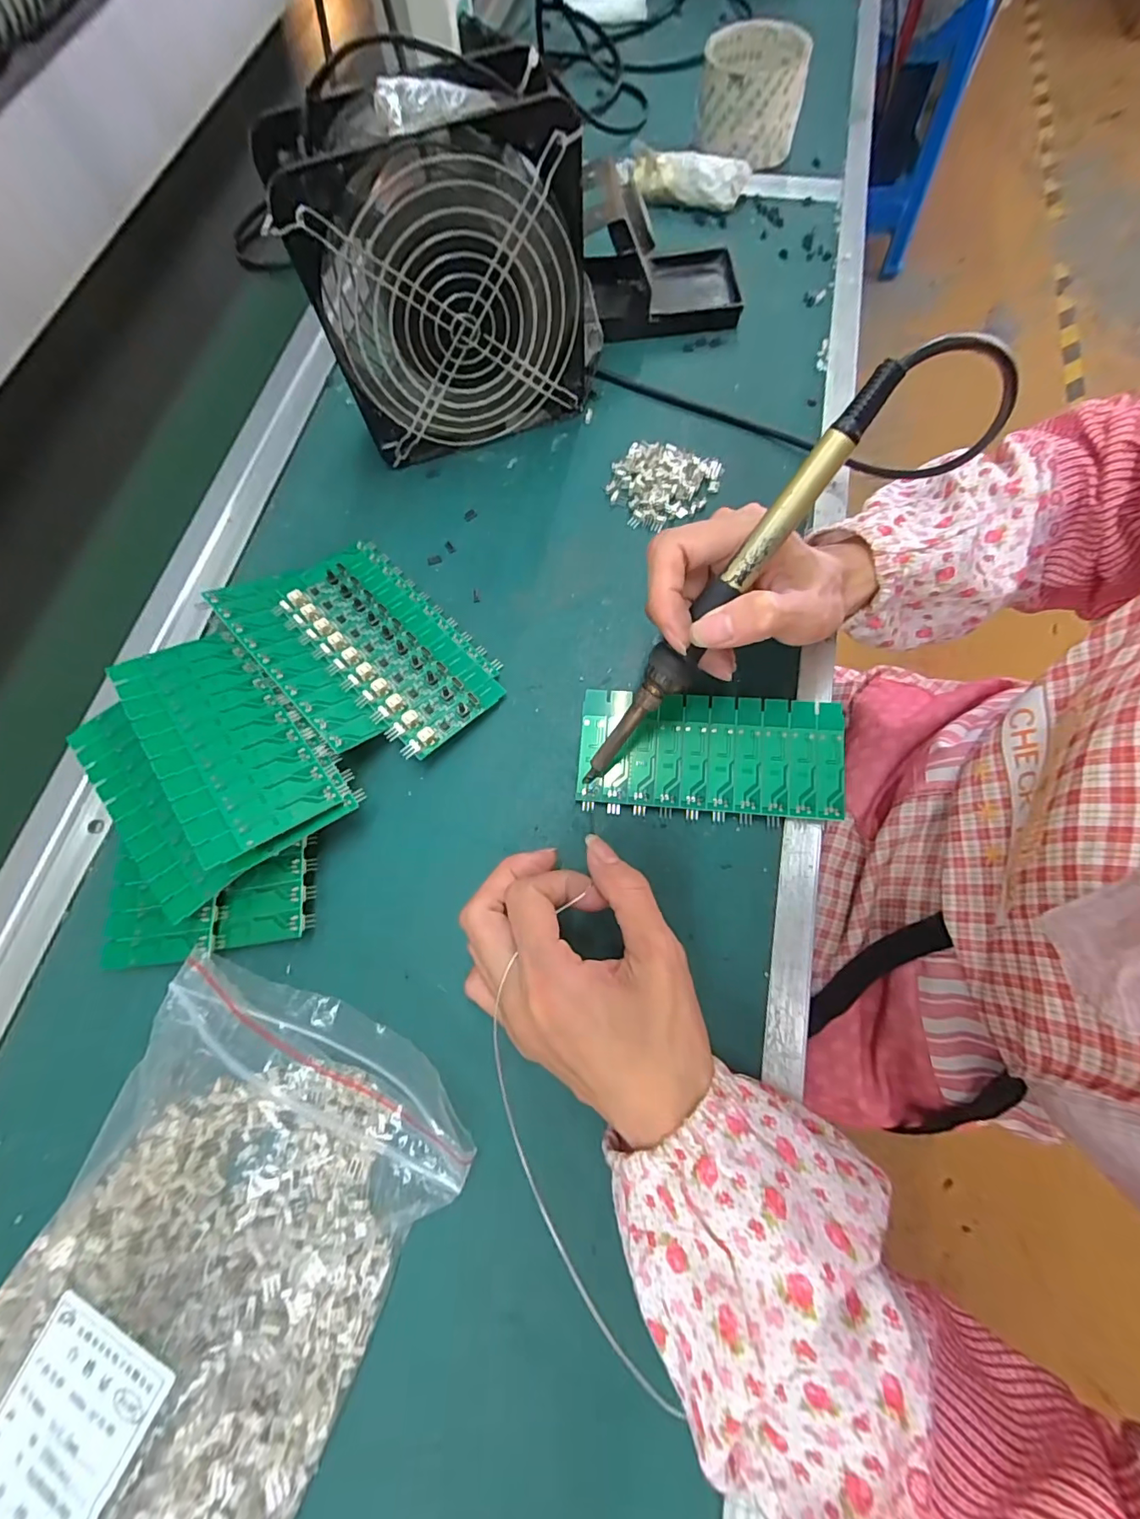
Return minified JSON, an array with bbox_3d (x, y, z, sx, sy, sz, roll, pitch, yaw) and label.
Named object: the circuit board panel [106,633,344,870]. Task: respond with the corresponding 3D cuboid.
[{"bbox_3d":[-0.180,-0.013,0.261,0.064,0.004,0.136,-32,68,-27],"label":"circuit board panel"}]

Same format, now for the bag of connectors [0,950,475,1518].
[{"bbox_3d":[-0.154,0.217,0.197,0.154,0.050,0.230,23,74,9],"label":"bag of connectors"}]

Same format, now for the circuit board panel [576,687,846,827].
[{"bbox_3d":[0.075,-0.003,0.277,0.137,0.018,0.064,6,72,4],"label":"circuit board panel"}]

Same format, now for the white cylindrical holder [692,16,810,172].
[{"bbox_3d":[0.153,-0.558,0.430,0.083,0.057,0.089,11,73,6],"label":"white cylindrical holder"}]

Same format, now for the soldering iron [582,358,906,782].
[{"bbox_3d":[0.062,-0.063,0.225,0.018,0.017,0.204,41,116,13],"label":"soldering iron"}]

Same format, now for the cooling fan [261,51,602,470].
[{"bbox_3d":[-0.064,-0.274,0.297,0.161,0.152,0.056,-19,72,-4],"label":"cooling fan"}]

